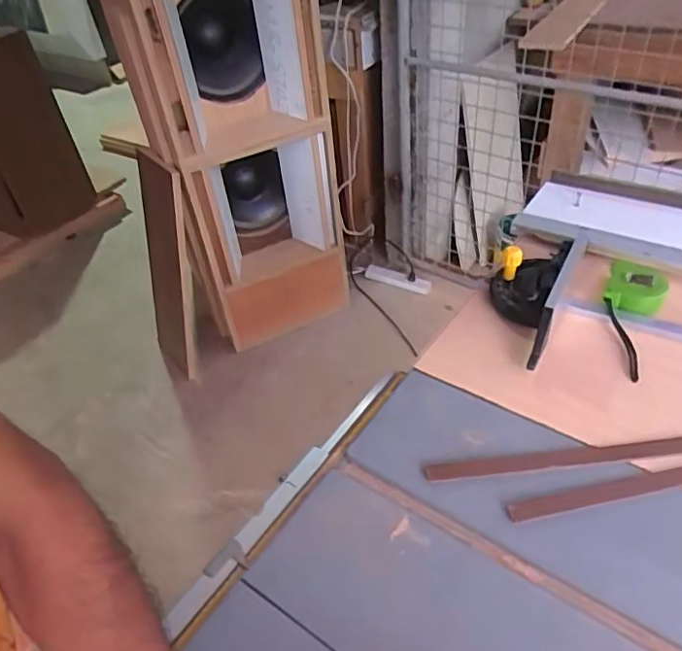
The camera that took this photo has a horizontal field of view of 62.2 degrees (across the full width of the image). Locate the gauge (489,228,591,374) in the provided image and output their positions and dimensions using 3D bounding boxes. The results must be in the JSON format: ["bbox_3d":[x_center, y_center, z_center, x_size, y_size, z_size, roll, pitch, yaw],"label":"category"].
[{"bbox_3d":[0.252,-0.058,0.763,0.103,0.062,0.238,18,49,25],"label":"gauge"}]

